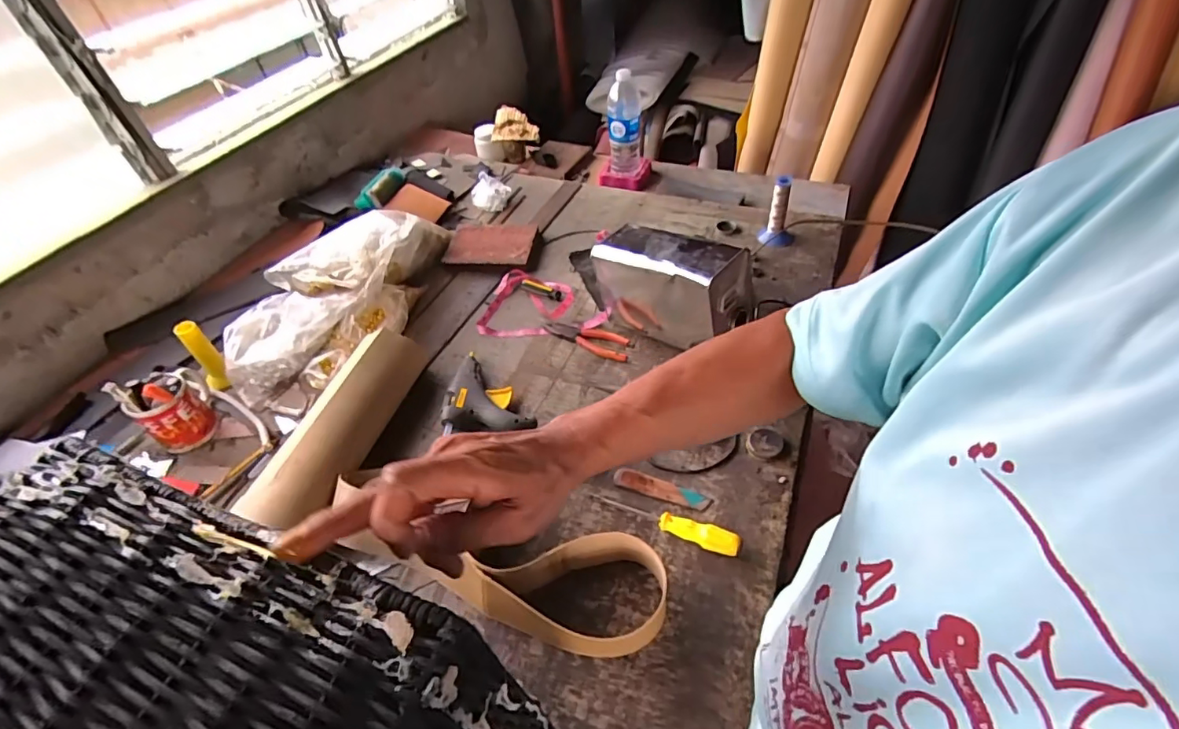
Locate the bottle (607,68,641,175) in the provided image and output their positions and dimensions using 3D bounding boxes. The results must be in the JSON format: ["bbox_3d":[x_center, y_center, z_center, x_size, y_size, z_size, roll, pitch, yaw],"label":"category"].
[{"bbox_3d":[0.079,-0.546,1.203,0.076,0.228,0.077,0,48,6],"label":"bottle"}]

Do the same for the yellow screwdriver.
[{"bbox_3d":[0.096,0.197,0.666,0.187,0.030,0.027,18,50,21],"label":"yellow screwdriver"}]

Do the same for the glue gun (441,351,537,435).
[{"bbox_3d":[-0.156,0.044,0.835,0.134,0.035,0.142,-2,46,4],"label":"glue gun"}]

